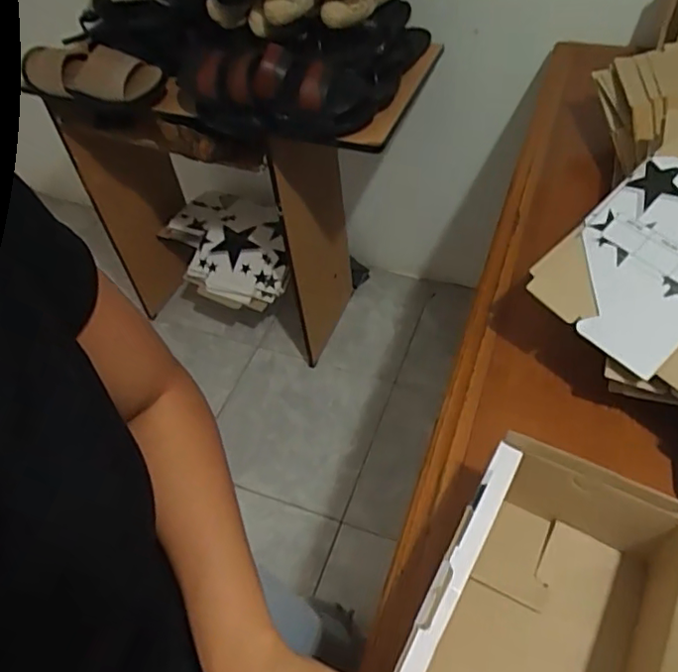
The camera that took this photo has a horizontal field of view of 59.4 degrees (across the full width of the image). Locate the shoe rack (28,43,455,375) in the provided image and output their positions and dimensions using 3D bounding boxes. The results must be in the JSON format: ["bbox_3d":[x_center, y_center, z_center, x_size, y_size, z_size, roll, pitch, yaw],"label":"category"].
[{"bbox_3d":[-0.197,-0.283,1.485,0.771,0.761,0.372,8,52,10],"label":"shoe rack"}]

